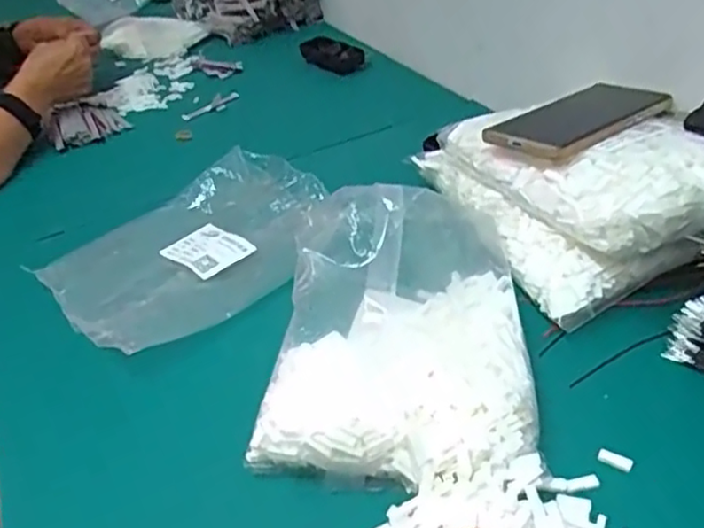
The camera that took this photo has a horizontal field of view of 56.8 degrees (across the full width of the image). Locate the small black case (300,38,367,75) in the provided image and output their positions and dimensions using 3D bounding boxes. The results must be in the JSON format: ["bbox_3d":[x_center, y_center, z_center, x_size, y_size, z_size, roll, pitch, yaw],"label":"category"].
[{"bbox_3d":[-0.036,-0.321,0.986,0.058,0.026,0.128,-22,40,-18],"label":"small black case"}]

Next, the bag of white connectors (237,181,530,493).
[{"bbox_3d":[0.037,0.033,0.454,0.169,0.088,0.229,2,39,11],"label":"bag of white connectors"}]

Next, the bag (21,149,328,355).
[{"bbox_3d":[-0.139,-0.021,0.602,0.178,0.030,0.268,27,48,34],"label":"bag"}]

